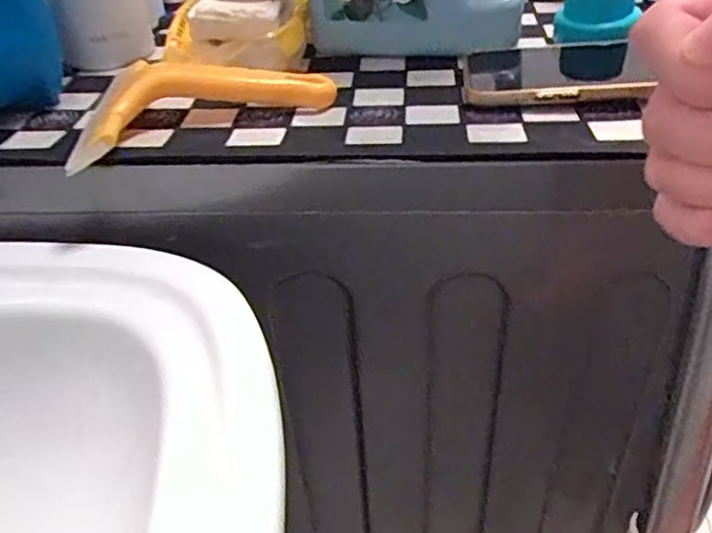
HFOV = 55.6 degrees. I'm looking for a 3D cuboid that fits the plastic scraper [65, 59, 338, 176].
[{"bbox_3d":[-0.100,-0.105,0.414,0.158,0.029,0.078,-22,41,-19],"label":"plastic scraper"}]

